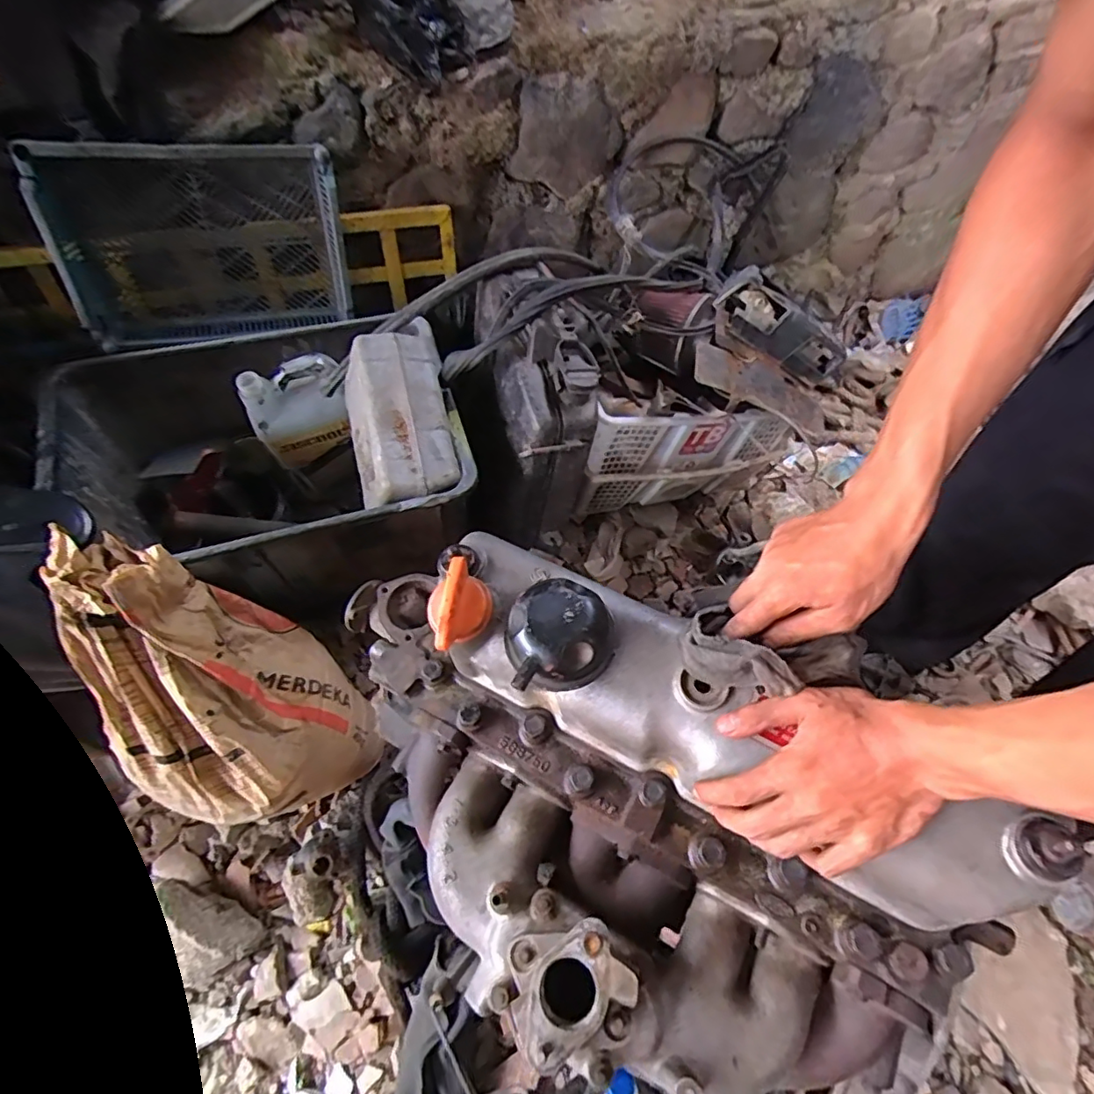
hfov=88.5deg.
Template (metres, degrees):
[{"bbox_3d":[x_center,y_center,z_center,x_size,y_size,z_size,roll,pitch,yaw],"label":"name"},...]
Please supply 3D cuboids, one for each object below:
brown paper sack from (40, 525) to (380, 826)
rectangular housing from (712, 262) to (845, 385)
[{"bbox_3d":[-0.430,0.199,0.736,0.127,0.530,0.266,20,58,41],"label":"brown paper sack"},{"bbox_3d":[0.413,-0.391,1.016,0.264,0.110,0.075,19,40,-30],"label":"rectangular housing"}]

